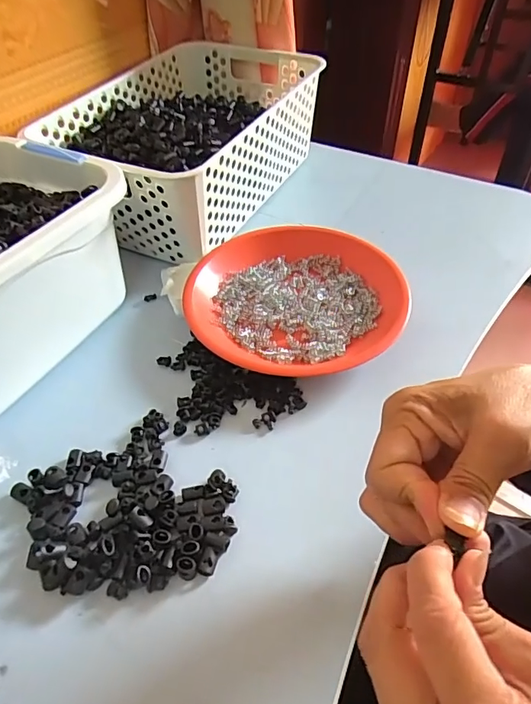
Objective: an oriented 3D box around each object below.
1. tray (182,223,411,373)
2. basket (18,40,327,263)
[{"bbox_3d":[0.024,-0.053,0.442,0.194,0.027,0.184,-30,54,-23],"label":"tray"},{"bbox_3d":[-0.089,-0.243,0.553,0.214,0.112,0.299,22,52,20],"label":"basket"}]

